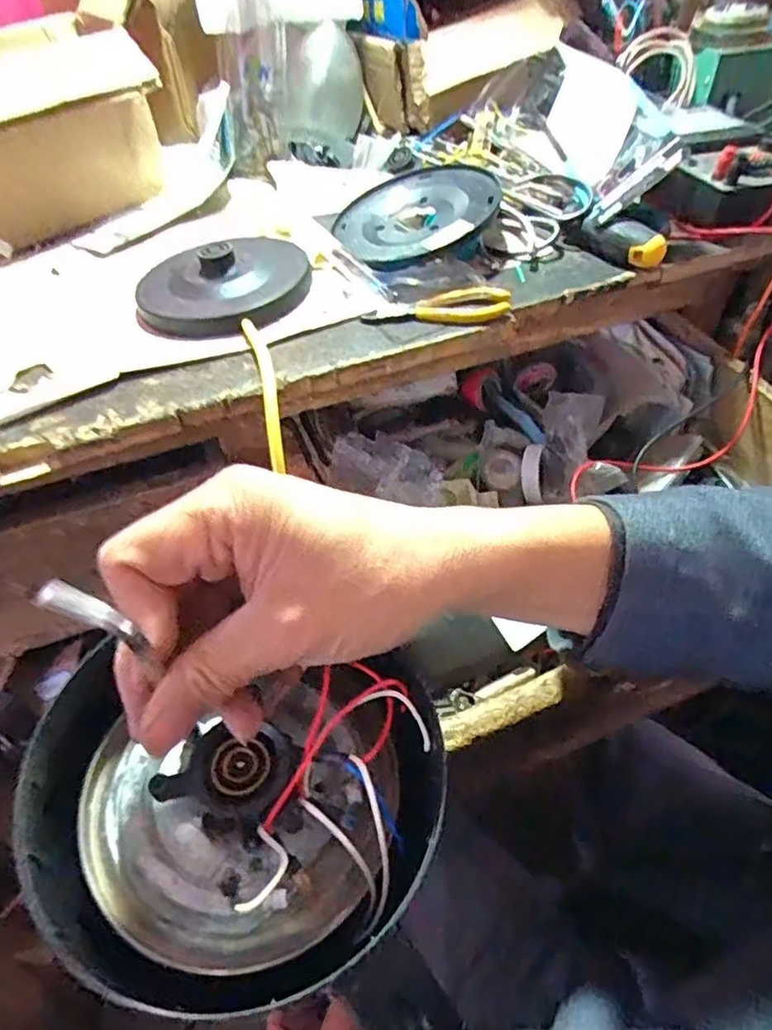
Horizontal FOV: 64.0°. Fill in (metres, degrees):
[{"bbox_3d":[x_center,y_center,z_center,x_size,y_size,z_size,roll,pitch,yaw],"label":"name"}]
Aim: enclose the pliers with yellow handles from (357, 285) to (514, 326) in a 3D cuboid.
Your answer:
[{"bbox_3d":[0.038,-0.154,0.460,0.105,0.014,0.038,-2,46,2],"label":"pliers with yellow handles"}]

